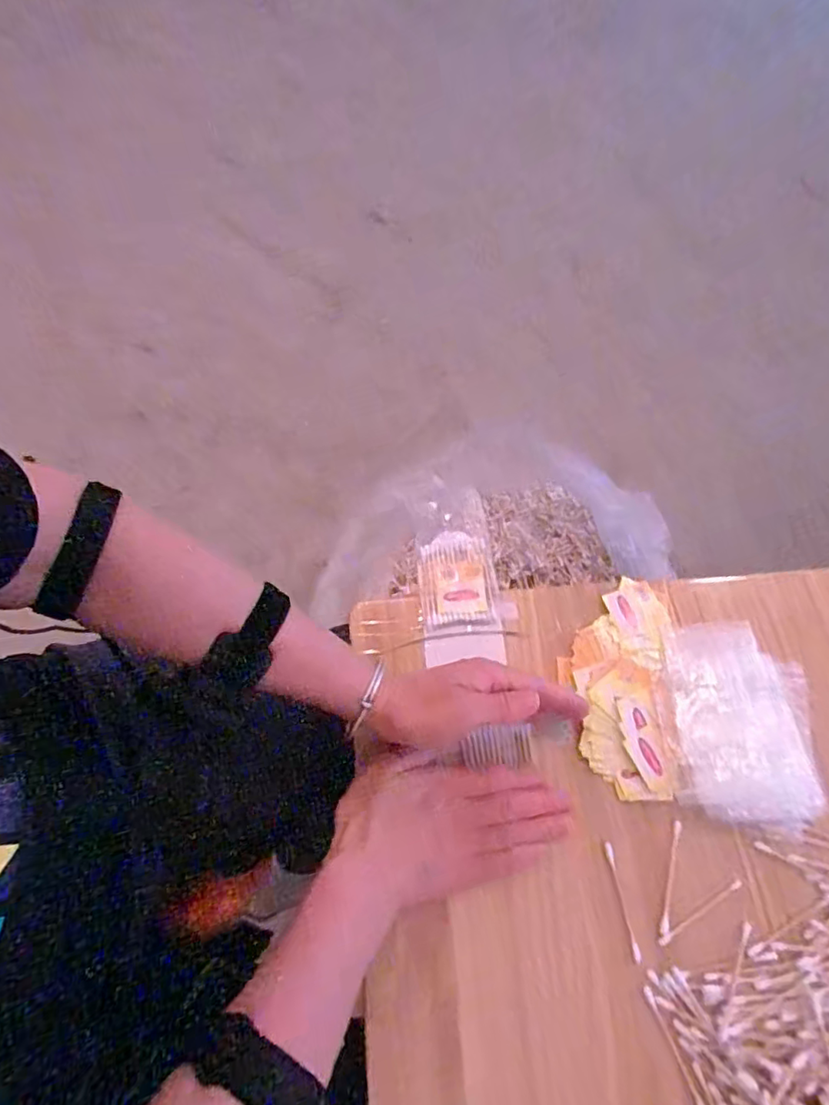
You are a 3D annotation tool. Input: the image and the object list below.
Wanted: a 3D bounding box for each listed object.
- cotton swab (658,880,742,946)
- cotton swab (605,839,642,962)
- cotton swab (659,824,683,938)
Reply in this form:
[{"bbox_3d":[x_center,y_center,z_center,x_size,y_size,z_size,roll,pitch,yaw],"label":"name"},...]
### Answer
[{"bbox_3d":[0.197,0.247,0.391,0.071,0.004,0.005,-28,72,-11],"label":"cotton swab"},{"bbox_3d":[0.144,0.241,0.394,0.005,0.004,0.073,-9,69,-4],"label":"cotton swab"},{"bbox_3d":[0.179,0.226,0.398,0.006,0.004,0.072,16,69,5],"label":"cotton swab"}]

